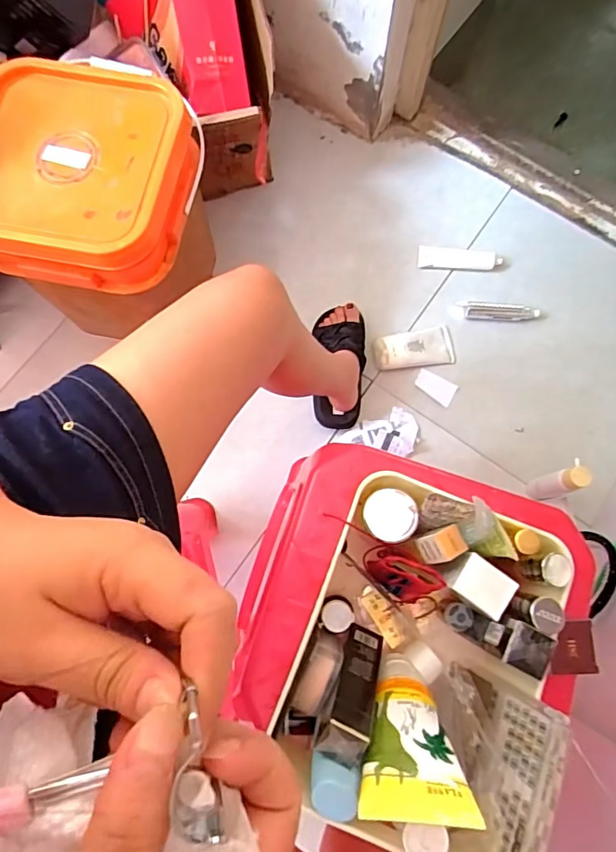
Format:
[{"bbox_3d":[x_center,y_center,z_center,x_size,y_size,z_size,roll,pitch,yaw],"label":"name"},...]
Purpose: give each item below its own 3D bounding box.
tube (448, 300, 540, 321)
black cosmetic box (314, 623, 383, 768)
[{"bbox_3d":[0.388,-0.243,1.036,0.183,0.016,0.041,1,77,1],"label":"tube"},{"bbox_3d":[0.036,0.199,0.380,0.031,0.104,0.029,25,116,6],"label":"black cosmetic box"}]

